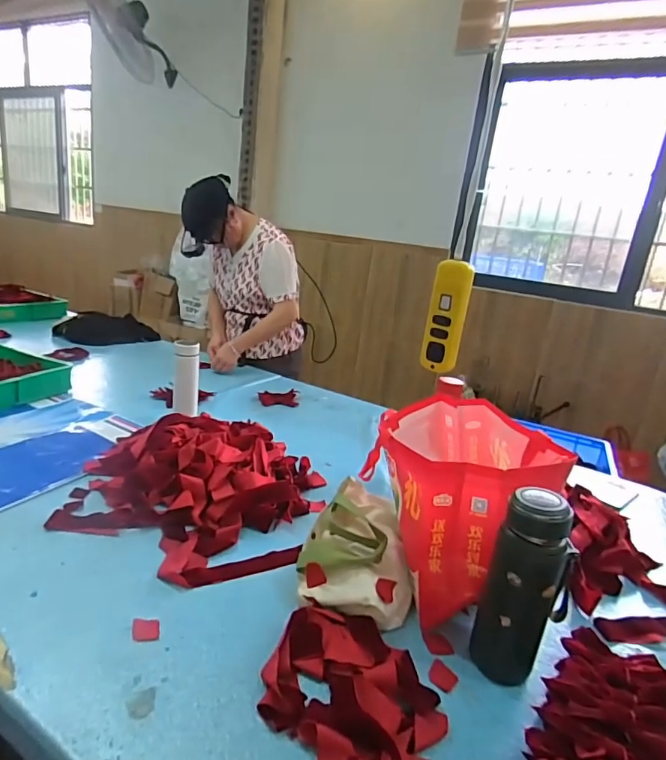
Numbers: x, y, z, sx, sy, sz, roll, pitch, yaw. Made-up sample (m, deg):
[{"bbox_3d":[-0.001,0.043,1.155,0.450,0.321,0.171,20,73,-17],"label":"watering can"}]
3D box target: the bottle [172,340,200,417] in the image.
[{"bbox_3d":[-0.399,-0.006,1.273,0.067,0.191,0.067,3,18,-14],"label":"bottle"}]

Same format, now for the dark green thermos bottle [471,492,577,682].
[{"bbox_3d":[0.245,0.264,0.593,0.089,0.252,0.072,18,20,31],"label":"dark green thermos bottle"}]

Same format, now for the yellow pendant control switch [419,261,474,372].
[{"bbox_3d":[0.196,-0.107,0.795,0.065,0.185,0.036,19,22,33],"label":"yellow pendant control switch"}]

